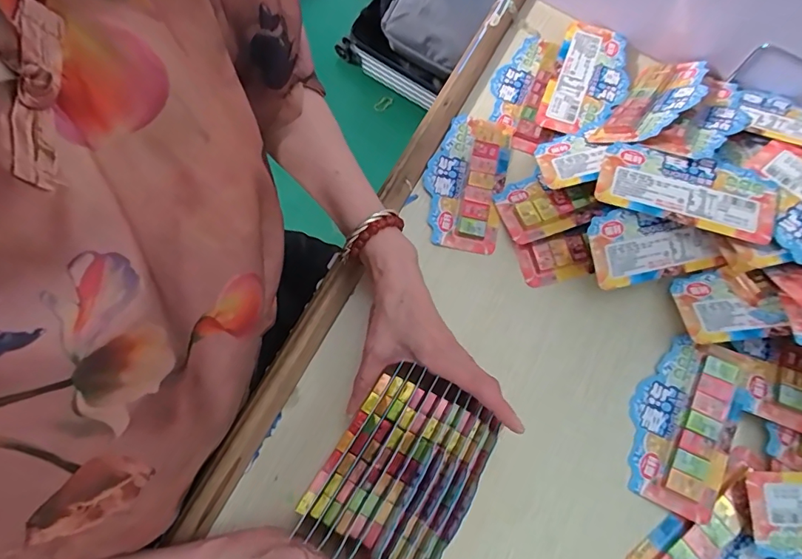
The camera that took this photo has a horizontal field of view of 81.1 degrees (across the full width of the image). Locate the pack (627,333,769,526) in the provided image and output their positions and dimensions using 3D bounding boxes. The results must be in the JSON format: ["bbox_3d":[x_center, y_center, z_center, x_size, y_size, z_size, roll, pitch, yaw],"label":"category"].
[{"bbox_3d":[0.239,0.118,0.392,0.077,0.016,0.143,26,74,8],"label":"pack"}]

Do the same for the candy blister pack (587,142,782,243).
[{"bbox_3d":[0.249,-0.077,0.414,0.143,0.021,0.064,18,73,6],"label":"candy blister pack"}]

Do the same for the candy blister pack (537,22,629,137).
[{"bbox_3d":[0.197,-0.208,0.494,0.074,0.011,0.139,20,73,7],"label":"candy blister pack"}]

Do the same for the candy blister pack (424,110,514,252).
[{"bbox_3d":[0.064,-0.097,0.468,0.076,0.011,0.142,11,72,4],"label":"candy blister pack"}]

